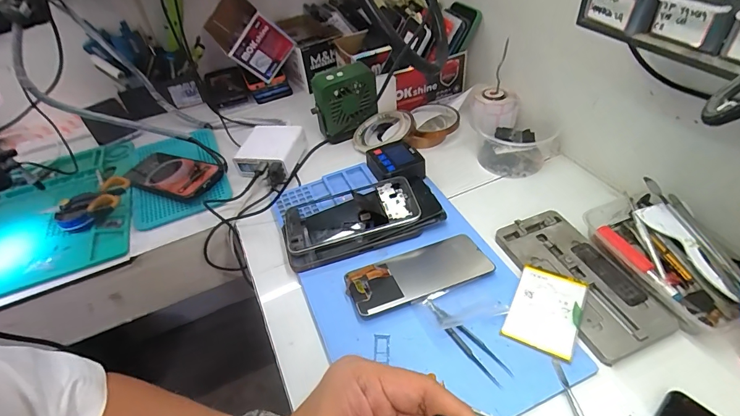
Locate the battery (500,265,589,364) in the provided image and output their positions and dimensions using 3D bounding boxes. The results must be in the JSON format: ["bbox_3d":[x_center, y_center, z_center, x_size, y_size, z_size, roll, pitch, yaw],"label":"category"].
[{"bbox_3d":[0.177,0.099,0.391,0.063,0.010,0.090,20,54,25],"label":"battery"}]

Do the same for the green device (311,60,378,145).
[{"bbox_3d":[-0.040,-0.171,0.638,0.100,0.115,0.038,-19,45,-13],"label":"green device"}]

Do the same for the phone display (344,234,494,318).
[{"bbox_3d":[0.053,0.071,0.438,0.157,0.009,0.069,-16,37,-13],"label":"phone display"}]

